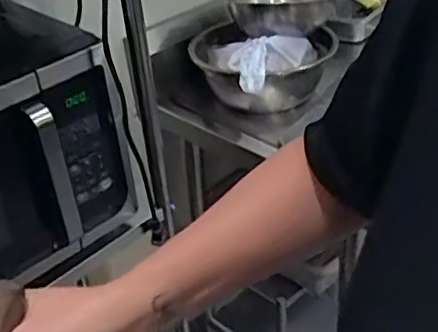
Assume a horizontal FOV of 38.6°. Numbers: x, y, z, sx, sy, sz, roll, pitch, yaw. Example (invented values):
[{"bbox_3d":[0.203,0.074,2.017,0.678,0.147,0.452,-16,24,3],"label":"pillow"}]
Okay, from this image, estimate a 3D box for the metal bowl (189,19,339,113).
[{"bbox_3d":[0.091,-0.209,1.259,0.264,0.112,0.264,-4,34,2],"label":"metal bowl"}]

